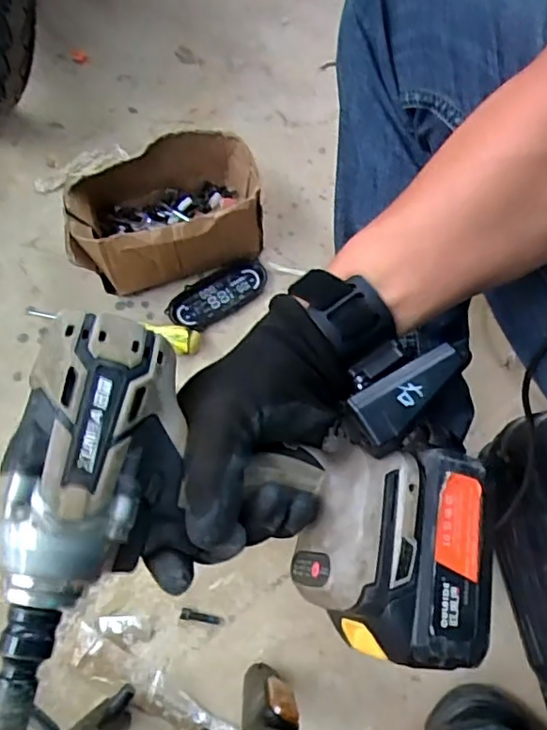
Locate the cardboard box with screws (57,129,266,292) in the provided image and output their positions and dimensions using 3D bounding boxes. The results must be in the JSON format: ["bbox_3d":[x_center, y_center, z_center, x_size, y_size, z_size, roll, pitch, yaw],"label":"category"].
[{"bbox_3d":[-0.128,-0.181,0.695,0.217,0.097,0.139,-16,67,-8],"label":"cardboard box with screws"}]

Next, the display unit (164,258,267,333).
[{"bbox_3d":[-0.067,-0.085,0.701,0.123,0.012,0.053,-36,71,-16],"label":"display unit"}]

